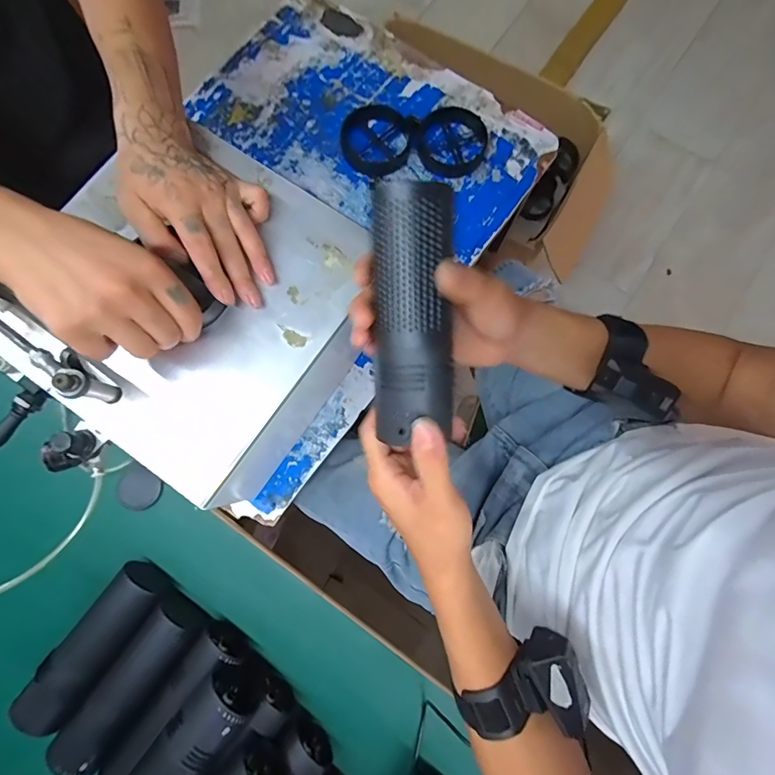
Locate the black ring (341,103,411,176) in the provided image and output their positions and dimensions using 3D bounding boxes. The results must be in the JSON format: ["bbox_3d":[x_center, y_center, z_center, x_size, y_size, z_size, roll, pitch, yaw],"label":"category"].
[{"bbox_3d":[-0.022,-0.361,0.603,0.111,0.022,0.093,43,81,7],"label":"black ring"}]

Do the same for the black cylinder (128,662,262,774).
[{"bbox_3d":[-0.193,0.342,0.378,0.056,0.056,0.165,40,80,7],"label":"black cylinder"}]

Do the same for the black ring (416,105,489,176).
[{"bbox_3d":[0.094,-0.357,0.607,0.100,0.019,0.110,0,78,-1],"label":"black ring"}]

